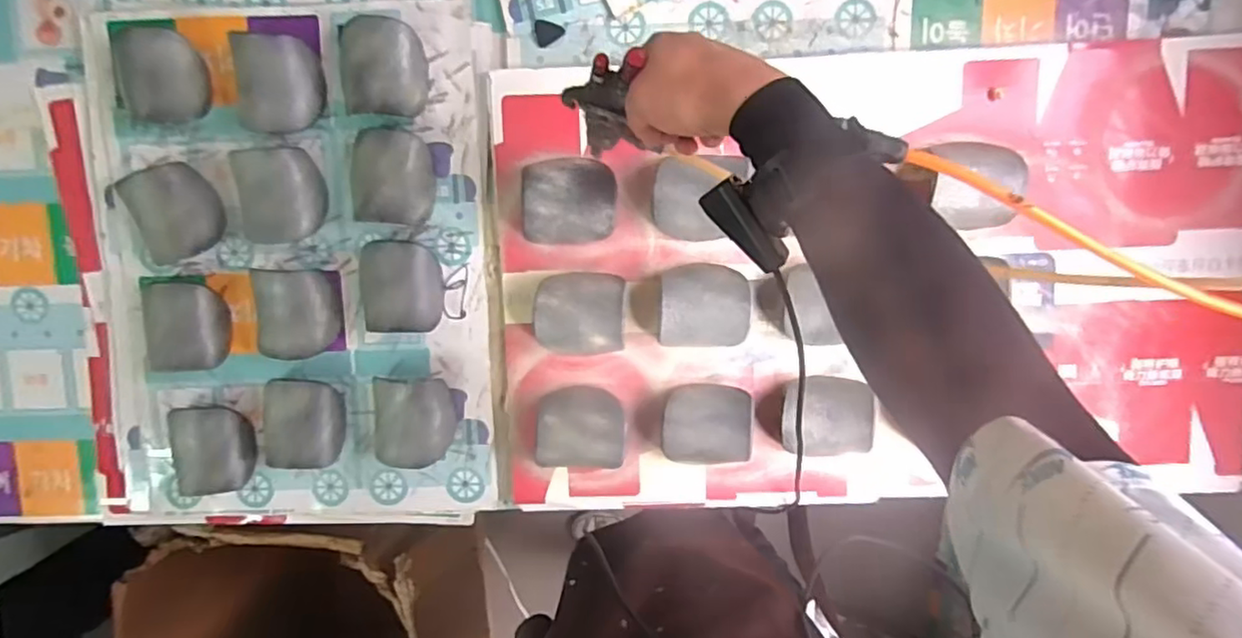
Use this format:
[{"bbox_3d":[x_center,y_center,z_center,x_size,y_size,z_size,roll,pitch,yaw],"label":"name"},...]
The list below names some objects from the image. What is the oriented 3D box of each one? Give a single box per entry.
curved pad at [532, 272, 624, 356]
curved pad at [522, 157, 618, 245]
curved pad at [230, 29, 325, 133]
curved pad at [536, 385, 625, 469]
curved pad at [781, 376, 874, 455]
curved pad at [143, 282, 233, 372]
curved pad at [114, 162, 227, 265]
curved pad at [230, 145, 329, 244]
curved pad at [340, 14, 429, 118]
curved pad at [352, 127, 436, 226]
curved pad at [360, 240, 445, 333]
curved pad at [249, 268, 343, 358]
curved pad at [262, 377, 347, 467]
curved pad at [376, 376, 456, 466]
[{"bbox_3d":[-0.042,-0.005,0.647,0.087,0.041,0.082,2,95,2],"label":"curved pad"},{"bbox_3d":[-0.049,-0.117,0.632,0.088,0.049,0.082,1,95,2],"label":"curved pad"},{"bbox_3d":[-0.337,-0.233,0.625,0.077,0.022,0.091,-6,101,-22],"label":"curved pad"},{"bbox_3d":[-0.041,0.112,0.668,0.089,0.043,0.087,1,95,2],"label":"curved pad"},{"bbox_3d":[0.212,0.101,0.652,0.089,0.039,0.083,-2,95,2],"label":"curved pad"},{"bbox_3d":[-0.466,0.006,0.665,0.090,0.039,0.093,2,95,2],"label":"curved pad"},{"bbox_3d":[-0.453,-0.109,0.641,0.082,0.036,0.092,-23,94,4],"label":"curved pad"},{"bbox_3d":[-0.346,-0.124,0.638,0.082,0.037,0.091,-6,95,3],"label":"curved pad"},{"bbox_3d":[-0.238,-0.247,0.624,0.085,0.040,0.094,-3,95,2],"label":"curved pad"},{"bbox_3d":[-0.233,-0.142,0.633,0.084,0.041,0.092,5,95,2],"label":"curved pad"},{"bbox_3d":[-0.227,-0.033,0.643,0.086,0.038,0.091,5,95,2],"label":"curved pad"},{"bbox_3d":[-0.336,-0.005,0.659,0.076,0.031,0.089,-1,95,2],"label":"curved pad"},{"bbox_3d":[-0.332,0.110,0.664,0.077,0.021,0.088,6,84,-23],"label":"curved pad"},{"bbox_3d":[-0.217,0.108,0.663,0.079,0.033,0.092,3,95,2],"label":"curved pad"}]

